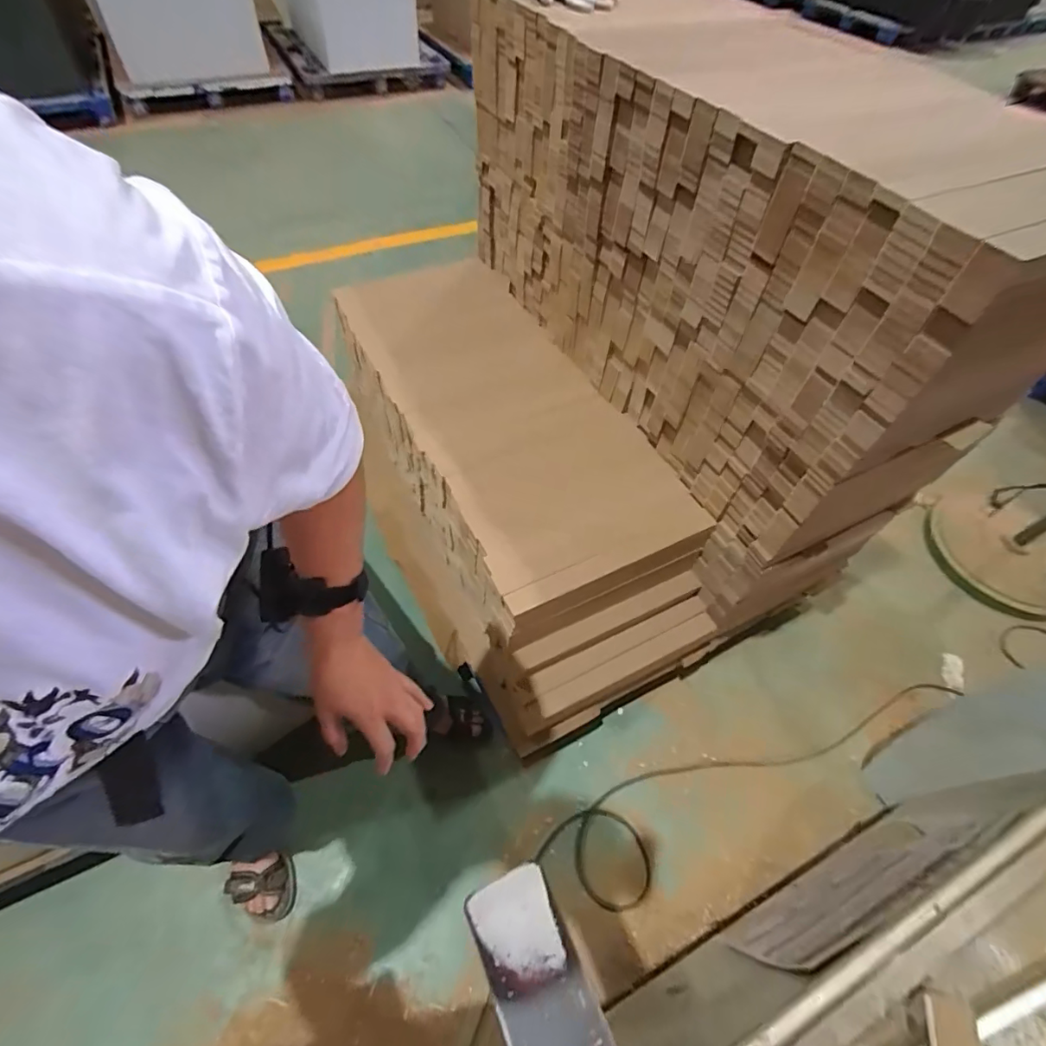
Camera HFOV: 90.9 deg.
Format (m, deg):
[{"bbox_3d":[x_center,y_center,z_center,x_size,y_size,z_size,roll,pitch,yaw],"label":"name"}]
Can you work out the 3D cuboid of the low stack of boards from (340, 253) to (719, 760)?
[{"bbox_3d":[-0.057,-0.101,1.243,0.483,0.409,1.092,-25,61,-19],"label":"low stack of boards"}]

